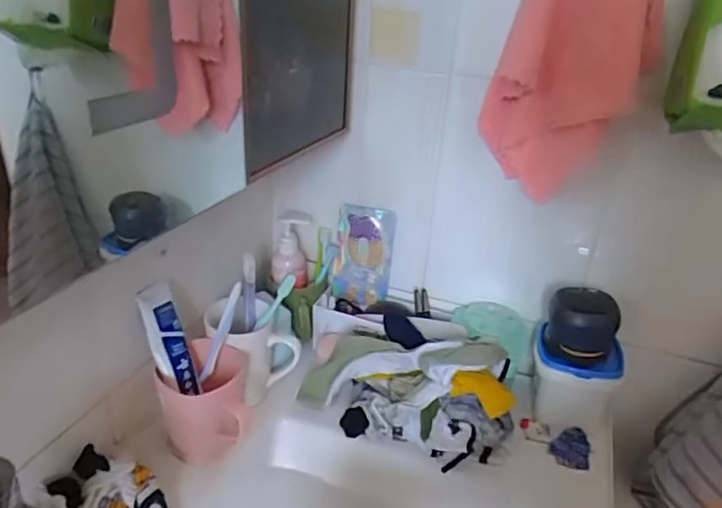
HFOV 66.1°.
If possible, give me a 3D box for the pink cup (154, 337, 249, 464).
[{"bbox_3d":[-0.159,0.165,0.604,0.095,0.102,0.088,3,27,-2],"label":"pink cup"}]

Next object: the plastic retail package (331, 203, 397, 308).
[{"bbox_3d":[0.001,0.001,0.770,0.083,0.141,0.020,14,22,16],"label":"plastic retail package"}]

